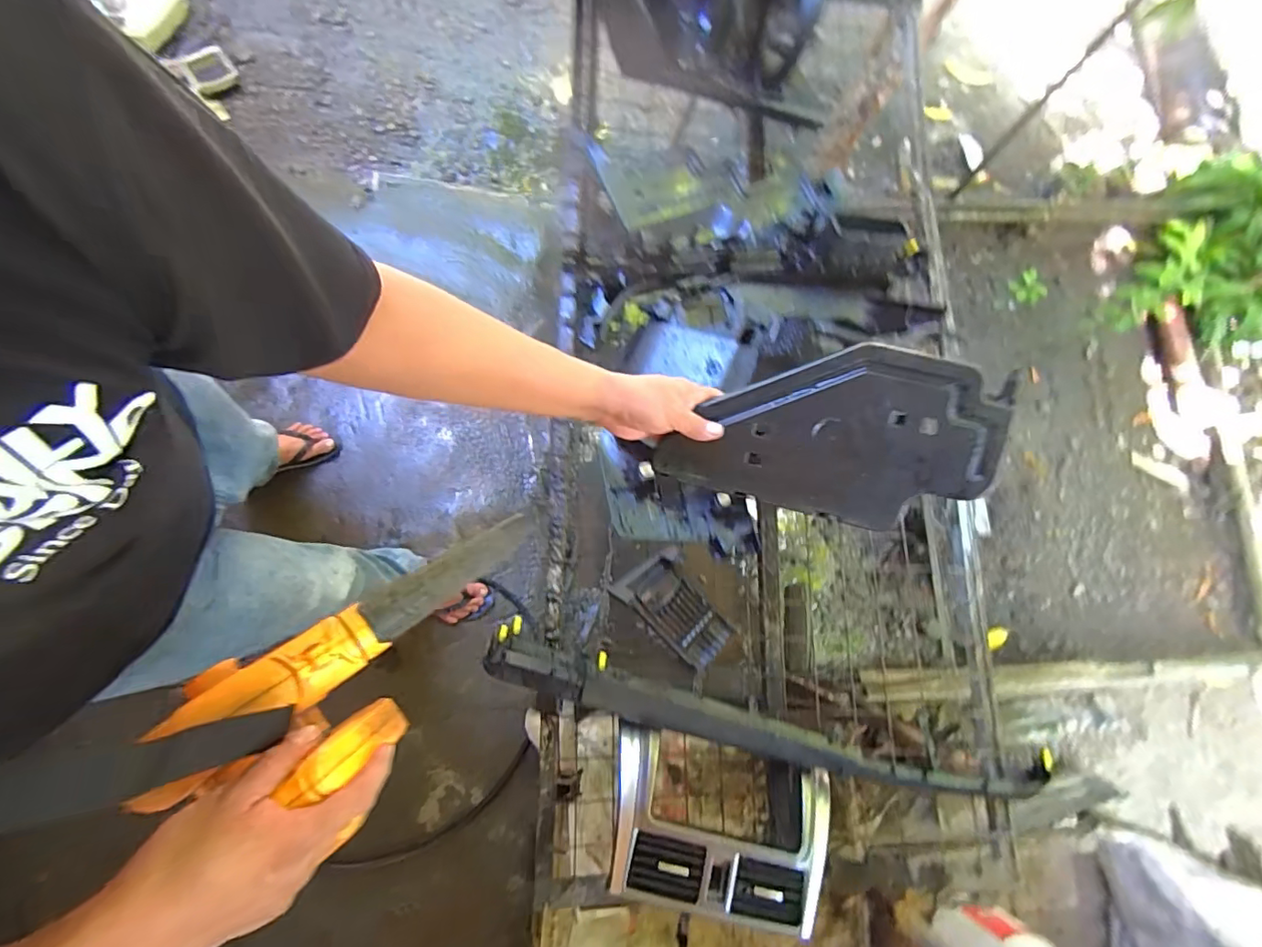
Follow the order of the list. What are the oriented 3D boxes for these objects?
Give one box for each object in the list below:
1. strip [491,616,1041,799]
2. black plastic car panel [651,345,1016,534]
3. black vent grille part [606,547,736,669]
[{"bbox_3d":[0.199,0.348,0.753,0.817,0.067,0.095,14,77,-1],"label":"strip"},{"bbox_3d":[0.208,-0.044,0.564,0.329,0.028,0.181,13,105,8],"label":"black plastic car panel"},{"bbox_3d":[0.066,0.211,0.821,0.114,0.035,0.175,-33,82,-11],"label":"black vent grille part"}]

